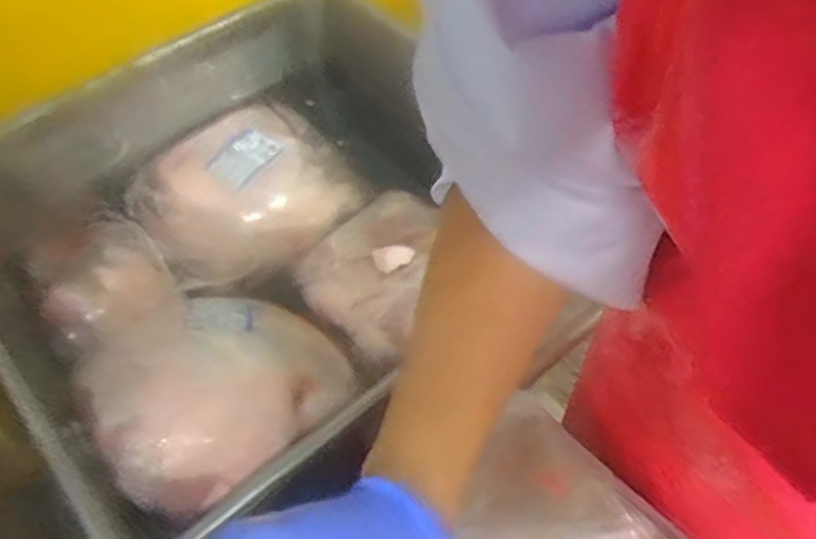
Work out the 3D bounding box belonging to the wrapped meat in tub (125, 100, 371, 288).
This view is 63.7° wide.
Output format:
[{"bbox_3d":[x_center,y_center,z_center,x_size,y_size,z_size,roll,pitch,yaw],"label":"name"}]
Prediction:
[{"bbox_3d":[-0.243,-0.129,0.999,0.323,0.103,0.259,-33,58,-18],"label":"wrapped meat in tub"}]

